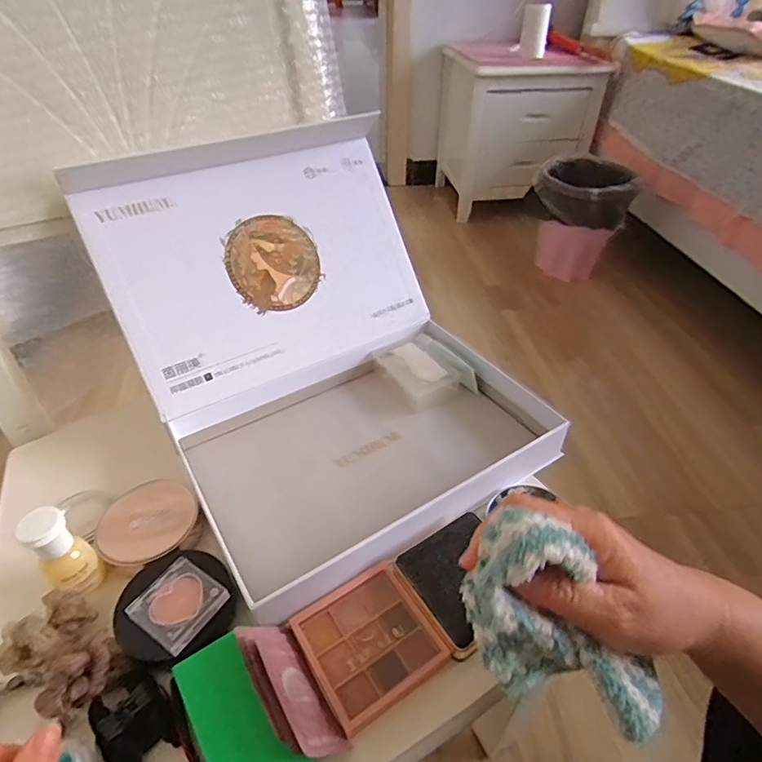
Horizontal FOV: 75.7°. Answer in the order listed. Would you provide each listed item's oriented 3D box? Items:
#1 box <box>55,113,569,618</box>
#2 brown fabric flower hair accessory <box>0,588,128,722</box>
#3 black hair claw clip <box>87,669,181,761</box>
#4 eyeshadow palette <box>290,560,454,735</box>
[{"bbox_3d":[-0.052,-0.045,0.430,0.289,0.196,0.341,-25,49,-25],"label":"box"},{"bbox_3d":[-0.196,0.161,0.298,0.074,0.033,0.048,27,49,25],"label":"brown fabric flower hair accessory"},{"bbox_3d":[-0.143,0.197,0.283,0.035,0.027,0.053,-28,50,-27],"label":"black hair claw clip"},{"bbox_3d":[-0.008,0.169,0.320,0.076,0.022,0.078,-24,49,-24],"label":"eyeshadow palette"}]

